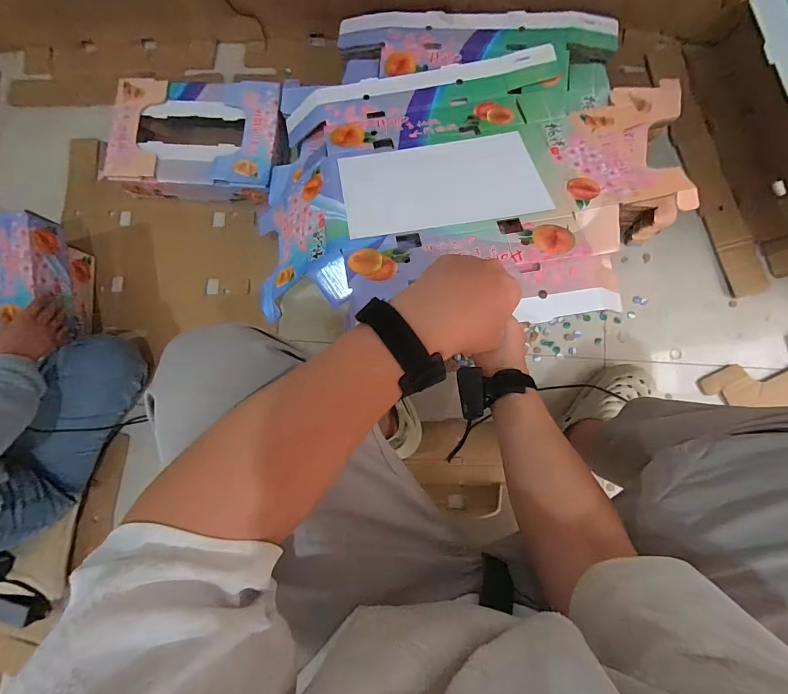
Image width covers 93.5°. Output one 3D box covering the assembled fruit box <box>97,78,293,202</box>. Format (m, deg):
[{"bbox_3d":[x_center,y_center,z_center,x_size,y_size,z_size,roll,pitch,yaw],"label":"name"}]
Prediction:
[{"bbox_3d":[-0.463,-0.493,0.902,0.422,0.096,0.254,8,84,6],"label":"assembled fruit box"}]

